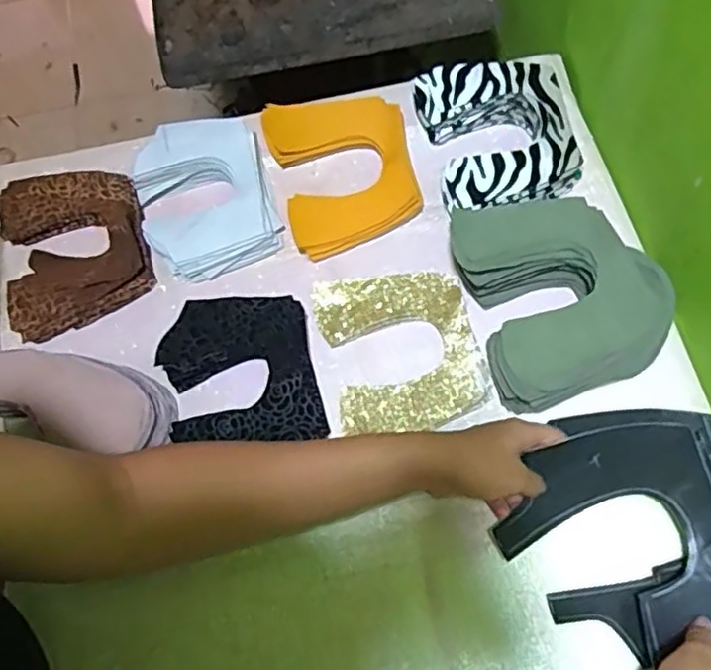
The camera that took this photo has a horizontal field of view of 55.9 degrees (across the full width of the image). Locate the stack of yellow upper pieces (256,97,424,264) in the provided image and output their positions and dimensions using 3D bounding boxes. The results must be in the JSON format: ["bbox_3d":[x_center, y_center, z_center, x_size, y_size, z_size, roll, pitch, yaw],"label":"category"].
[{"bbox_3d":[-0.010,-0.157,0.650,0.130,0.034,0.154,-16,69,-3],"label":"stack of yellow upper pieces"}]

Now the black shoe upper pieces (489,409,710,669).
[{"bbox_3d":[0.210,0.145,0.508,0.196,0.056,0.180,-15,69,-3],"label":"black shoe upper pieces"}]

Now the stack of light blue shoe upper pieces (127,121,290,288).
[{"bbox_3d":[-0.144,-0.133,0.647,0.121,0.044,0.153,-16,69,-4],"label":"stack of light blue shoe upper pieces"}]

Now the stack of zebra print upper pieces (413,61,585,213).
[{"bbox_3d":[0.139,-0.190,0.641,0.134,0.040,0.151,-12,68,-2],"label":"stack of zebra print upper pieces"}]

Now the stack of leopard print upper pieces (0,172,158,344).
[{"bbox_3d":[-0.267,-0.085,0.639,0.134,0.031,0.156,-15,69,-3],"label":"stack of leopard print upper pieces"}]

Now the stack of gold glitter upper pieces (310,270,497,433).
[{"bbox_3d":[0.040,0.011,0.591,0.128,0.018,0.147,-13,68,-2],"label":"stack of gold glitter upper pieces"}]

